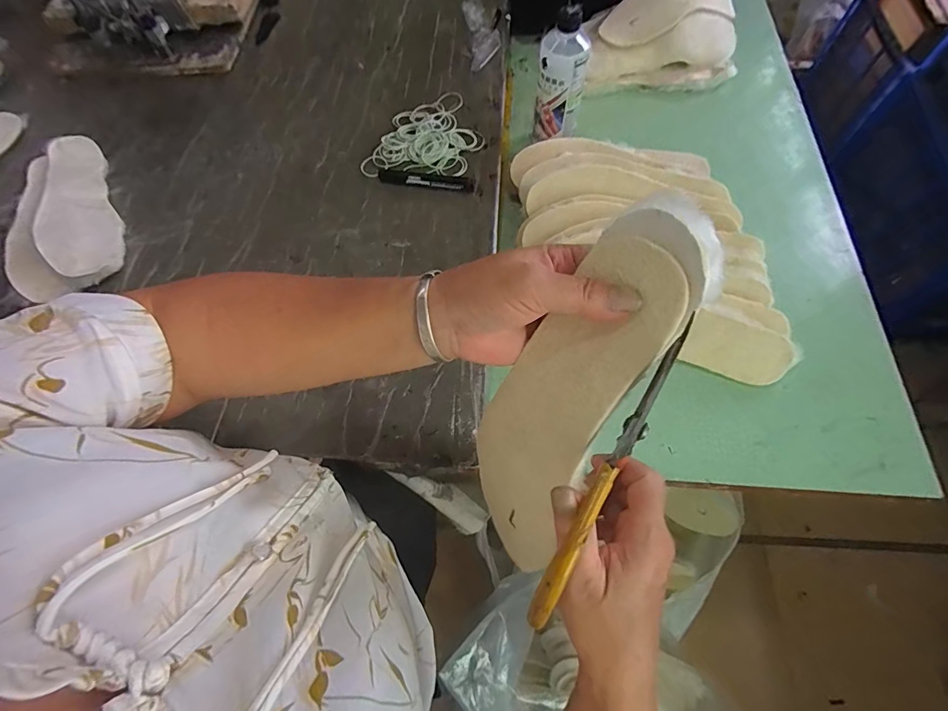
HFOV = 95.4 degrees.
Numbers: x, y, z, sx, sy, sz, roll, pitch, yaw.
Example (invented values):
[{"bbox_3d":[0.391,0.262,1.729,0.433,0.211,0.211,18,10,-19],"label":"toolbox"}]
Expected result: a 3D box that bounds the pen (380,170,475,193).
[{"bbox_3d":[-0.068,-0.249,0.616,0.144,0.016,0.023,14,67,9],"label":"pen"}]

